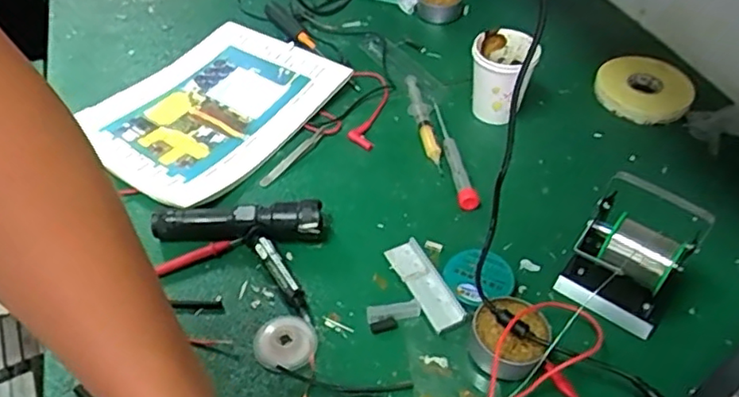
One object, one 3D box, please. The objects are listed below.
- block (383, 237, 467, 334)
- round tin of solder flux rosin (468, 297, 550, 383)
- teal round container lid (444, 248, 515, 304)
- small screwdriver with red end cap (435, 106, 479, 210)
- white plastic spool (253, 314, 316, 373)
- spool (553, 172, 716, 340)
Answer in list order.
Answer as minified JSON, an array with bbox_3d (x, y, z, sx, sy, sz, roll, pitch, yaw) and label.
[{"bbox_3d":[0.049,0.078,0.563,0.033,0.012,0.093,-21,50,-17],"label":"block"},{"bbox_3d":[0.116,0.115,0.513,0.060,0.036,0.057,-1,47,1],"label":"round tin of solder flux rosin"},{"bbox_3d":[0.097,0.069,0.558,0.054,0.012,0.050,-21,50,-17],"label":"teal round container lid"},{"bbox_3d":[0.089,-0.051,0.679,0.019,0.017,0.156,-7,47,-5],"label":"small screwdriver with red end cap"},{"bbox_3d":[-0.073,0.122,0.536,0.050,0.012,0.055,-1,47,1],"label":"white plastic spool"},{"bbox_3d":[0.220,0.041,0.523,0.088,0.112,0.078,27,53,25],"label":"spool"}]

